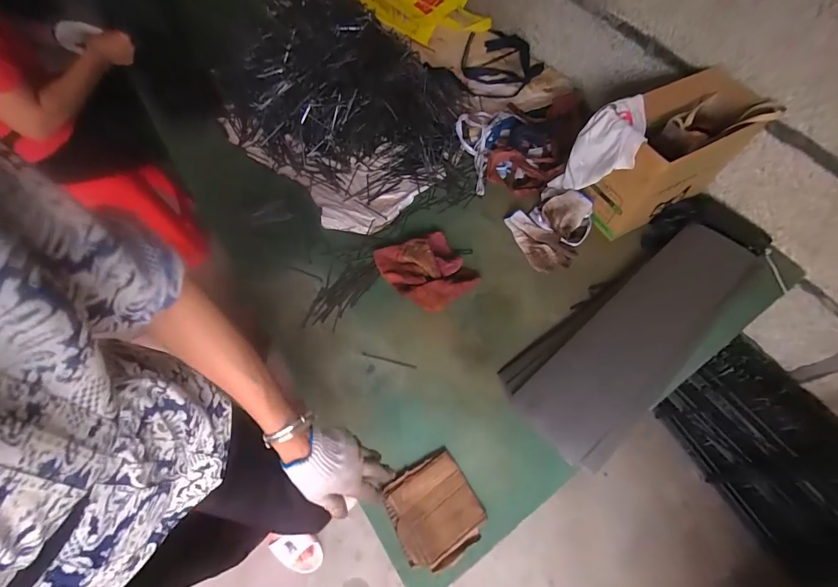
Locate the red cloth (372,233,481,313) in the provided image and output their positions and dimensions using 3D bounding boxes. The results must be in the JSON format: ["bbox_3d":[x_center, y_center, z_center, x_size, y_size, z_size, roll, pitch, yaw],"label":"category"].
[{"bbox_3d":[0.016,-0.058,0.802,0.152,0.044,0.190,-39,70,-20],"label":"red cloth"}]

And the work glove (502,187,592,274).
[{"bbox_3d":[0.295,-0.155,0.858,0.176,0.063,0.167,-34,68,-19],"label":"work glove"}]

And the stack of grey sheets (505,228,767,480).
[{"bbox_3d":[0.431,0.054,0.770,0.594,0.083,0.225,-37,69,-20],"label":"stack of grey sheets"}]

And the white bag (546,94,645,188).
[{"bbox_3d":[0.380,-0.285,0.817,0.134,0.216,0.111,41,68,18],"label":"white bag"}]

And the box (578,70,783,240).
[{"bbox_3d":[0.505,-0.277,0.816,0.291,0.241,0.172,-28,66,-16],"label":"box"}]

